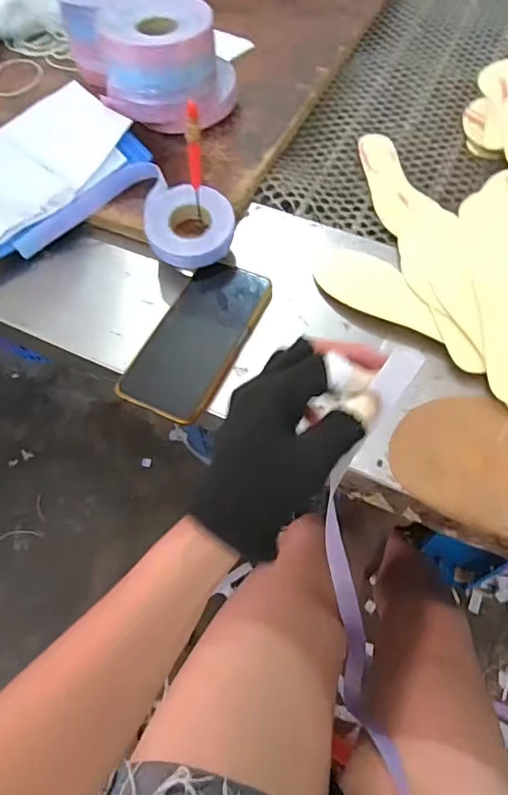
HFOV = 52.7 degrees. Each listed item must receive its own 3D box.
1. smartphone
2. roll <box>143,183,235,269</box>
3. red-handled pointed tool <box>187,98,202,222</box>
[{"bbox_3d":[-0.049,-0.053,0.449,0.079,0.012,0.158,24,65,14],"label":"smartphone"},{"bbox_3d":[-0.060,-0.161,0.477,0.081,0.018,0.079,0,82,-3],"label":"roll"},{"bbox_3d":[-0.049,-0.198,0.448,0.013,0.117,0.010,-7,61,-2],"label":"red-handled pointed tool"}]

